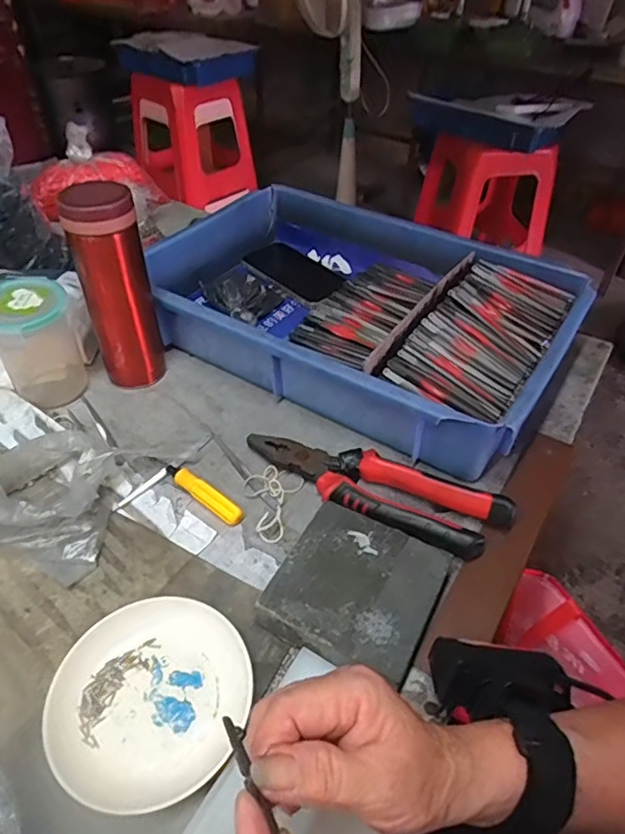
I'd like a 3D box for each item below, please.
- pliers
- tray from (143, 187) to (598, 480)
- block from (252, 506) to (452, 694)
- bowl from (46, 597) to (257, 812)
[{"bbox_3d":[0.047,0.055,0.460,0.222,0.024,0.057,20,47,18],"label":"pliers"},{"bbox_3d":[0.046,-0.119,0.605,0.423,0.081,0.289,26,49,23],"label":"tray"},{"bbox_3d":[0.032,0.119,0.392,0.102,0.030,0.112,23,48,20],"label":"block"},{"bbox_3d":[-0.098,0.171,0.342,0.116,0.021,0.112,1,44,-1],"label":"bowl"}]

